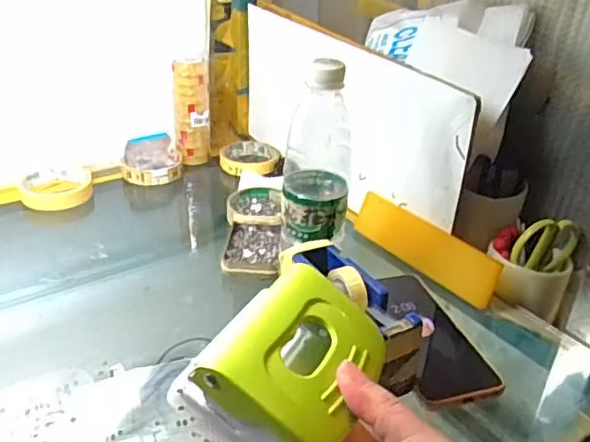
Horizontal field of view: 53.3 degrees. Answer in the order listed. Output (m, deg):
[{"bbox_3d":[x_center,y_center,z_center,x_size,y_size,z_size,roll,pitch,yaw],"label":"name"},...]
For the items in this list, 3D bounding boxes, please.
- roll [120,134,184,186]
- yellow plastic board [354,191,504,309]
[{"bbox_3d":[-0.195,-0.087,0.799,0.080,0.051,0.070,-5,30,-14],"label":"roll"},{"bbox_3d":[0.136,0.025,0.631,0.006,0.049,0.185,16,14,-46],"label":"yellow plastic board"}]

